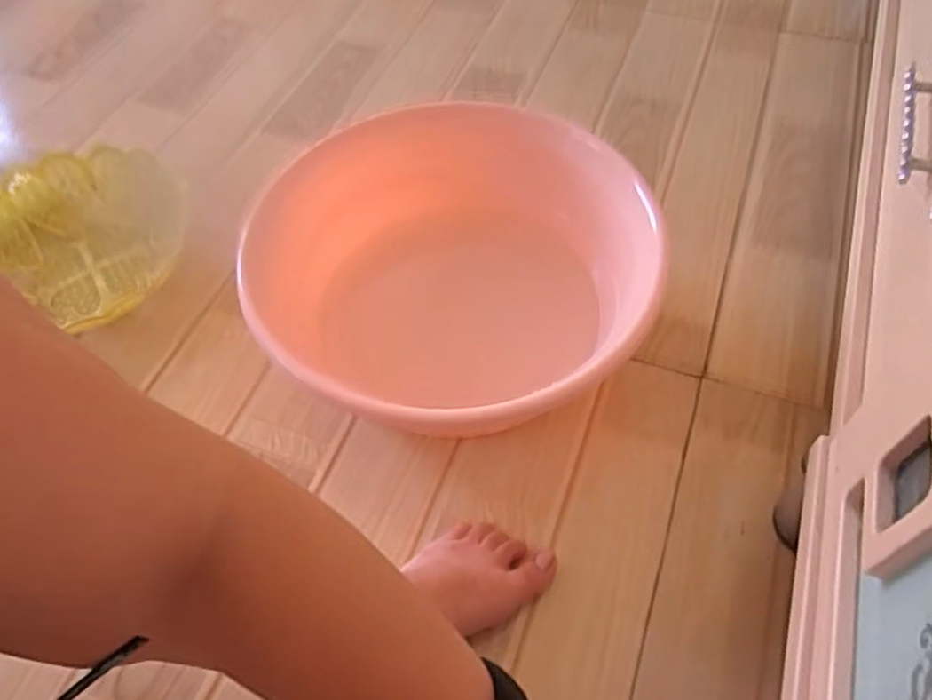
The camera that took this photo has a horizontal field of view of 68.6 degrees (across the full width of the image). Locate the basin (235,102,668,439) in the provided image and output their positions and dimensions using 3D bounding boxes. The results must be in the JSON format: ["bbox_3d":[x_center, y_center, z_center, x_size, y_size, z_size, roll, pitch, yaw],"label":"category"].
[{"bbox_3d":[-0.014,-0.067,0.618,0.347,0.123,0.348,0,60,0],"label":"basin"}]

